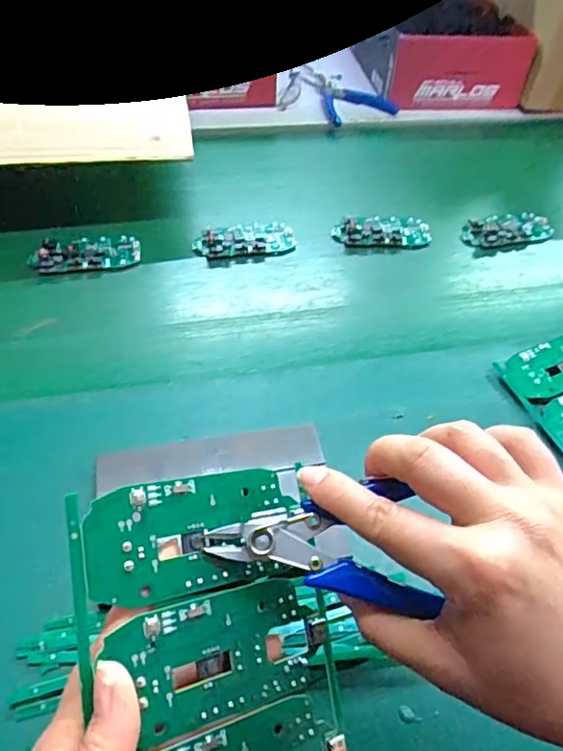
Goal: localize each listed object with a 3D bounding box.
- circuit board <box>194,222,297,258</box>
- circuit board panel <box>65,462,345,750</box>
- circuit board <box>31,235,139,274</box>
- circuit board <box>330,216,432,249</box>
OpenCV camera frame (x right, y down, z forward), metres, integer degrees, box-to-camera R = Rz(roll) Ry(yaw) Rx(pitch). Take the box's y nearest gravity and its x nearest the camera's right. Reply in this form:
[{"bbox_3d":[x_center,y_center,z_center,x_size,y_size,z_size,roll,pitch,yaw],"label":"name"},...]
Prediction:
[{"bbox_3d":[-0.036,-0.132,0.560,0.098,0.012,0.044,-10,51,-12],"label":"circuit board"},{"bbox_3d":[-0.022,0.135,0.224,0.105,0.004,0.186,-2,78,-35],"label":"circuit board panel"},{"bbox_3d":[-0.182,-0.116,0.528,0.097,0.018,0.044,-10,51,-12],"label":"circuit board"},{"bbox_3d":[0.102,-0.147,0.585,0.098,0.014,0.043,1,49,-3],"label":"circuit board"}]

